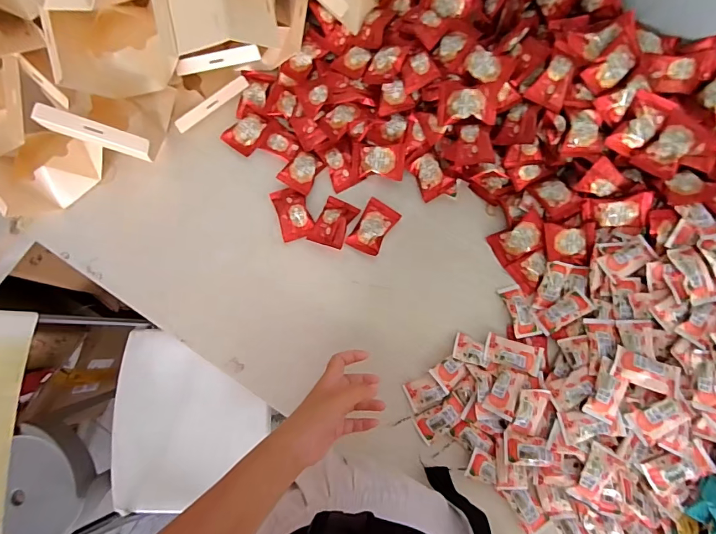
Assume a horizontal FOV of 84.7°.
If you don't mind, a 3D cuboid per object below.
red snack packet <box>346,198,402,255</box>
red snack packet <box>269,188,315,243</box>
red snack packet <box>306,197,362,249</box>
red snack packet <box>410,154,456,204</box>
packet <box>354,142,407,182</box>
[{"bbox_3d":[0.024,-0.059,0.584,0.049,0.011,0.080,29,81,6],"label":"red snack packet"},{"bbox_3d":[-0.098,-0.081,0.590,0.048,0.014,0.077,-17,80,-2],"label":"red snack packet"},{"bbox_3d":[-0.036,-0.066,0.586,0.051,0.016,0.075,23,81,5],"label":"red snack packet"},{"bbox_3d":[0.107,-0.136,0.590,0.049,0.010,0.062,-34,89,20],"label":"red snack packet"},{"bbox_3d":[0.029,-0.161,0.596,0.080,0.023,0.051,9,95,19],"label":"packet"}]

